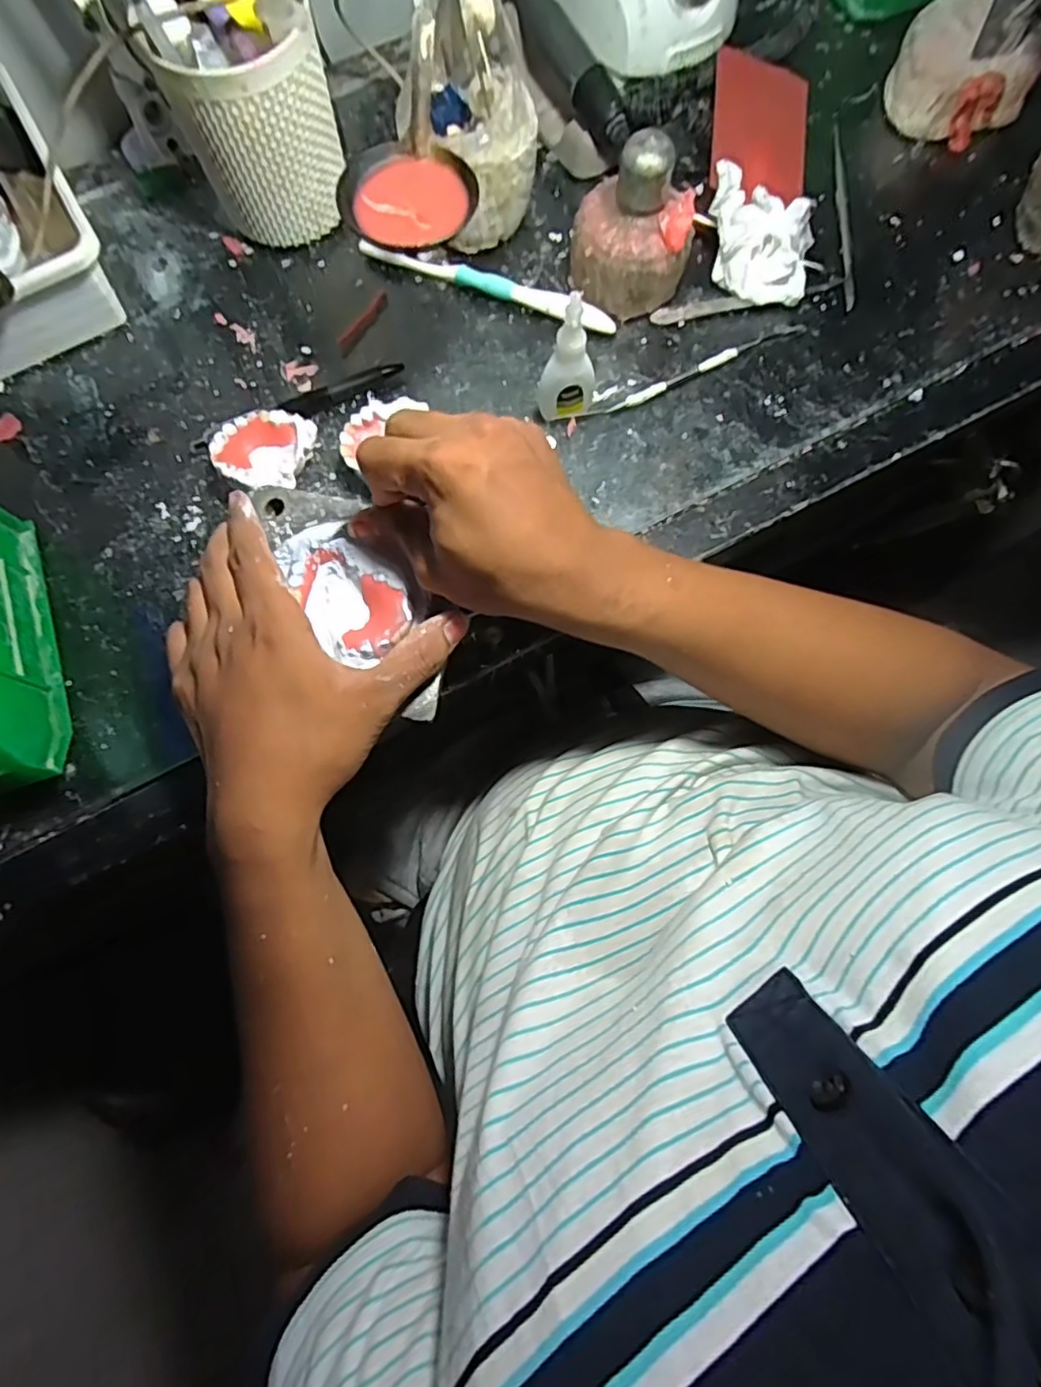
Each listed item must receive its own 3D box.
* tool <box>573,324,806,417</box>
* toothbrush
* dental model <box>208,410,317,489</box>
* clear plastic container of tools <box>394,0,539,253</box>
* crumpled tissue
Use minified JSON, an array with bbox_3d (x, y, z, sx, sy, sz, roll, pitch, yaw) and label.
[{"bbox_3d":[0.115,-0.214,0.412,0.165,0.008,0.011,-25,79,-5],"label":"tool"},{"bbox_3d":[-0.022,-0.282,0.426,0.184,0.016,0.014,22,79,5],"label":"toothbrush"},{"bbox_3d":[-0.161,-0.148,0.390,0.059,0.028,0.055,0,78,0],"label":"dental model"},{"bbox_3d":[-0.036,-0.358,0.393,0.080,0.113,0.083,-20,78,-4],"label":"clear plastic container of tools"},{"bbox_3d":[0.157,-0.295,0.408,0.072,0.052,0.052,9,78,2],"label":"crumpled tissue"}]

